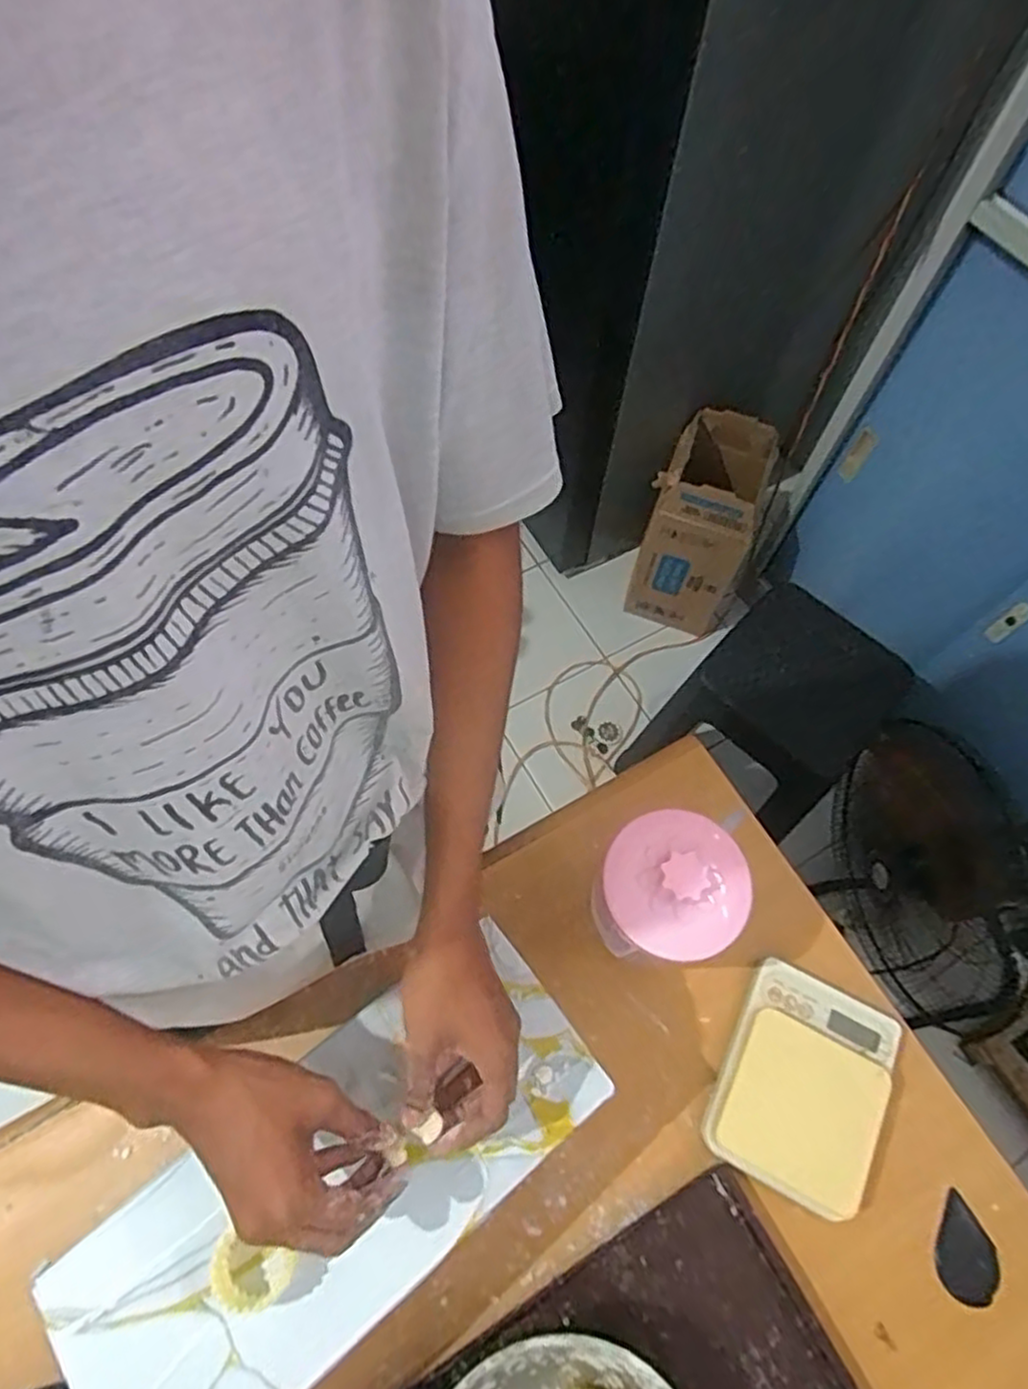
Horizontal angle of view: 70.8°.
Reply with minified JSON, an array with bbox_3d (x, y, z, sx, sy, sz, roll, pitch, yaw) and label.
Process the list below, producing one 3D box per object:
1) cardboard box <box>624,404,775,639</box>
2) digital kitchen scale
[{"bbox_3d":[0.392,-0.333,1.538,0.227,0.448,0.212,23,66,8],"label":"cardboard box"},{"bbox_3d":[0.255,0.342,0.642,0.129,0.043,0.176,28,67,10],"label":"digital kitchen scale"}]

